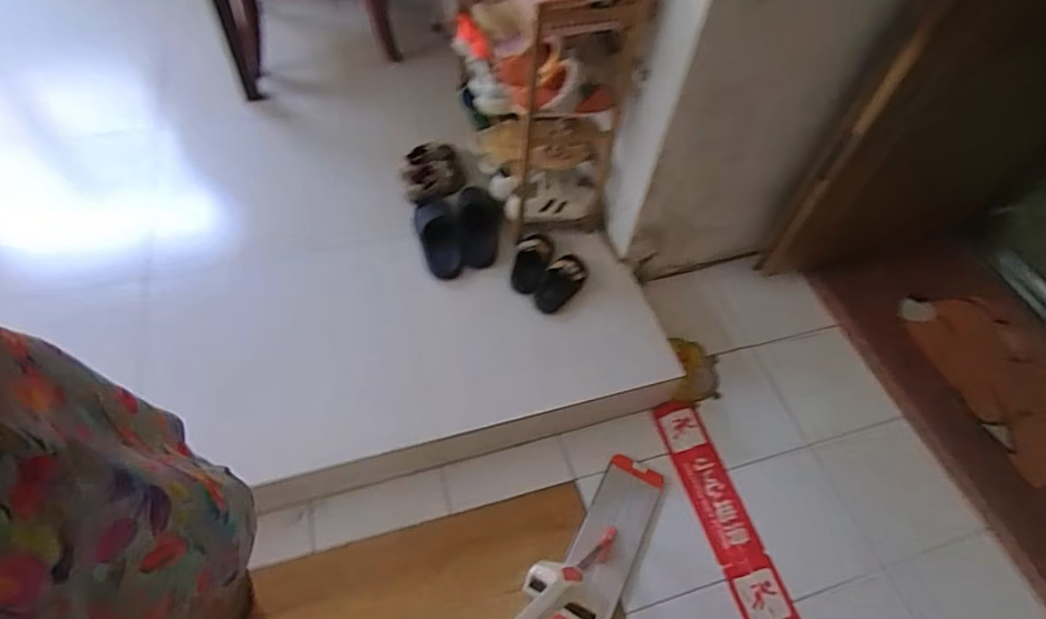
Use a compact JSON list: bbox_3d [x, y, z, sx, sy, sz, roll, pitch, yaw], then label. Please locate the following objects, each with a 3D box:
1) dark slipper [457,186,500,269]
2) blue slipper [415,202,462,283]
[{"bbox_3d":[-0.120,-0.233,1.557,0.120,0.050,0.265,-1,54,-1],"label":"dark slipper"},{"bbox_3d":[-0.224,-0.188,1.553,0.106,0.057,0.254,-13,55,-10],"label":"blue slipper"}]

